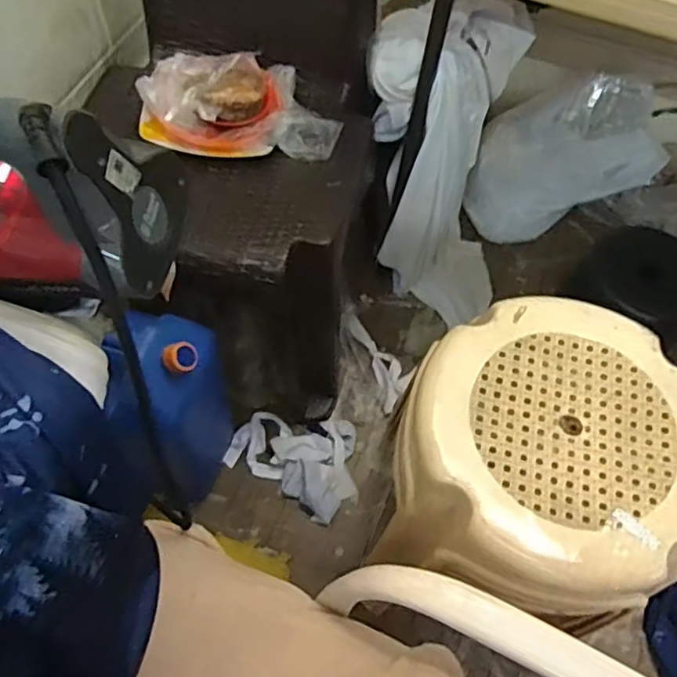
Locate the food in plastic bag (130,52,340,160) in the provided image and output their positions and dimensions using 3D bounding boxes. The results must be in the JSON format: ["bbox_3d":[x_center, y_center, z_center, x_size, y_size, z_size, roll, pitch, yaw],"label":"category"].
[{"bbox_3d":[-0.148,-0.356,0.945,0.291,0.069,0.169,2,61,-2],"label":"food in plastic bag"}]

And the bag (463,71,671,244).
[{"bbox_3d":[0.480,-0.383,1.305,0.396,0.265,0.210,-16,63,-12],"label":"bag"}]

